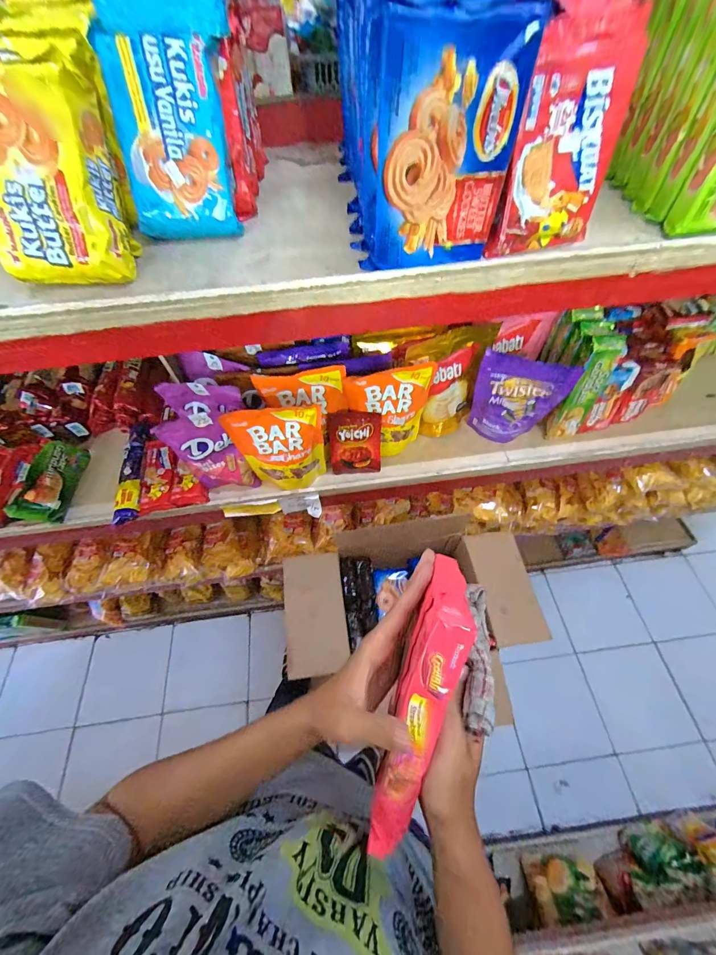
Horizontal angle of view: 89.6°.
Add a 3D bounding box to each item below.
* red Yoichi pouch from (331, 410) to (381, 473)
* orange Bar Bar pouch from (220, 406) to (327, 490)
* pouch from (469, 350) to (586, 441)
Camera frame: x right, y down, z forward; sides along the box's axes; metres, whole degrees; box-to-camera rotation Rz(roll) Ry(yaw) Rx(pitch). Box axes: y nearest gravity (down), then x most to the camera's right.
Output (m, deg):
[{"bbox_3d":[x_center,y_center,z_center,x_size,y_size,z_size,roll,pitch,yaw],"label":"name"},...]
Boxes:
[{"bbox_3d":[-0.004,-0.065,0.690,0.096,0.128,0.016,0,30,3],"label":"red Yoichi pouch"},{"bbox_3d":[-0.131,-0.045,0.633,0.149,0.194,0.044,-15,60,-7],"label":"orange Bar Bar pouch"},{"bbox_3d":[0.299,-0.143,0.685,0.160,0.197,0.038,6,59,5],"label":"pouch"}]

